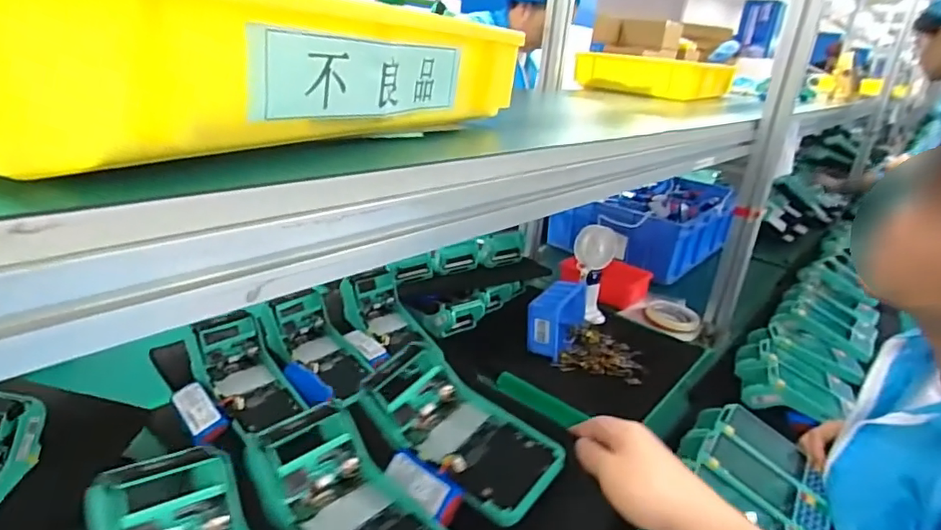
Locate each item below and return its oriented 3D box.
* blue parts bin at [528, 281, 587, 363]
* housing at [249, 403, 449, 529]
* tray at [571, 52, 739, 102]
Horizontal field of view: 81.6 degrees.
[{"bbox_3d":[0.148,0.083,0.935,0.062,0.093,0.160,17,23,23],"label":"blue parts bin"},{"bbox_3d":[-0.082,0.174,0.389,0.168,0.052,0.085,34,34,28],"label":"housing"},{"bbox_3d":[0.452,-0.454,1.308,0.254,0.075,0.367,23,25,34],"label":"tray"}]

